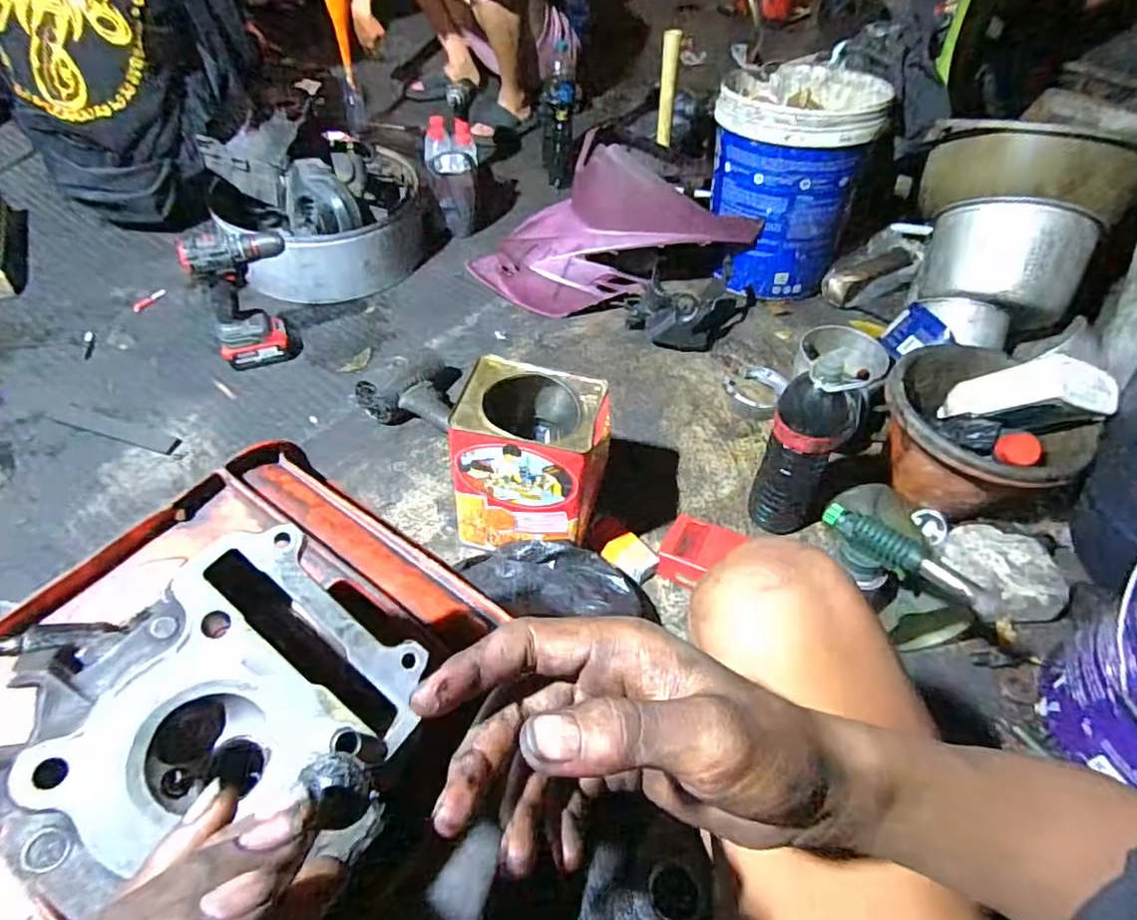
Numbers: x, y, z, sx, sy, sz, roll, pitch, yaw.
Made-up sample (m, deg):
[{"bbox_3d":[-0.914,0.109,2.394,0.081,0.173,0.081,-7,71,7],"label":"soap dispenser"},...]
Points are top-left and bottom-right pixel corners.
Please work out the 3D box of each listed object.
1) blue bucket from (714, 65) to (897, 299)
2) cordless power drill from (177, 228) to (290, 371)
[{"bbox_3d":[0.438,-0.579,1.227,0.298,0.330,0.337,17,50,11],"label":"blue bucket"},{"bbox_3d":[-0.559,-0.278,1.060,0.150,0.248,0.070,-22,54,-21],"label":"cordless power drill"}]

